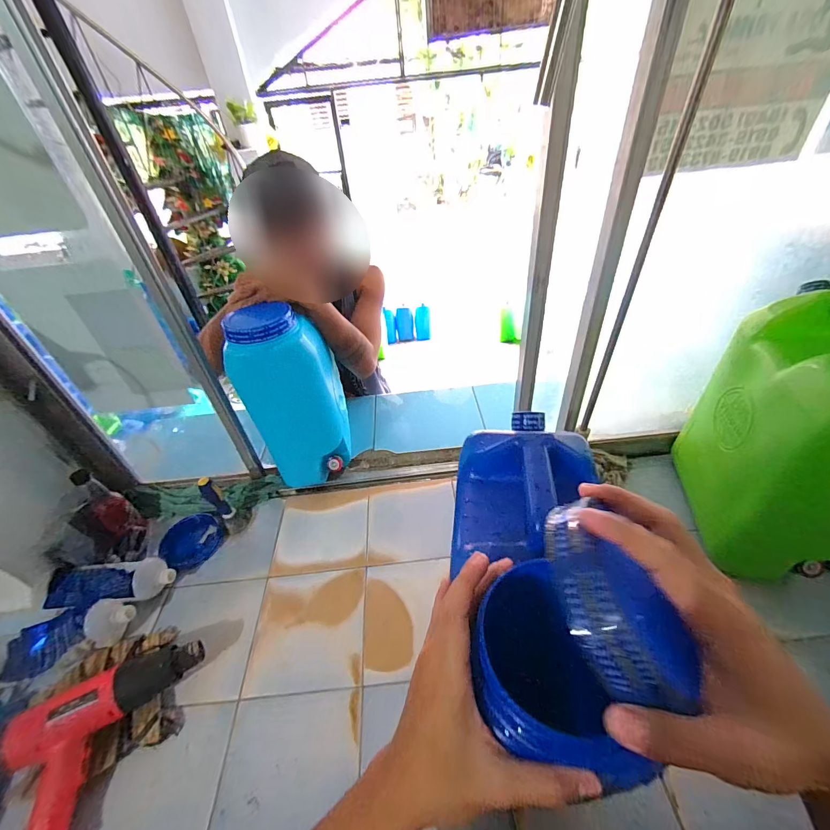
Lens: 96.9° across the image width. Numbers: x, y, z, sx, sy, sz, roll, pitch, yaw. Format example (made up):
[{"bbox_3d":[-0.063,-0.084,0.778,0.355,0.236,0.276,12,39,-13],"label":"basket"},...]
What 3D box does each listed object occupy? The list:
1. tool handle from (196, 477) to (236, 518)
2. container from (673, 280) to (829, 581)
[{"bbox_3d":[-0.429,0.190,0.803,0.043,0.141,0.032,28,51,33],"label":"tool handle"},{"bbox_3d":[0.616,0.042,0.611,0.159,0.409,0.305,7,43,14],"label":"container"}]

